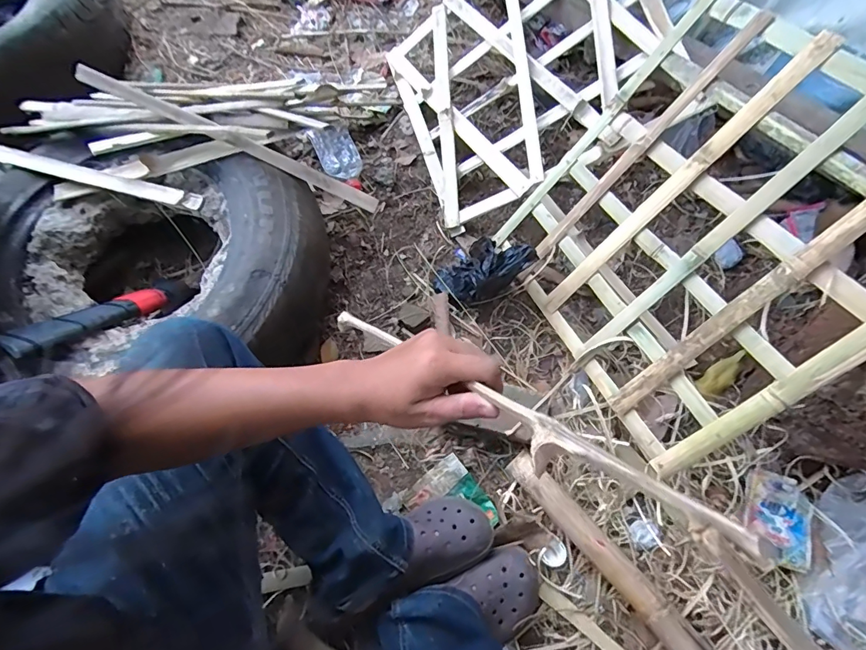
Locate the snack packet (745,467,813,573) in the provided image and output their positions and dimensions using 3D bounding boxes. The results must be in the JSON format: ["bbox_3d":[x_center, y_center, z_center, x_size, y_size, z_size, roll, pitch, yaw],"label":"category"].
[{"bbox_3d":[0.516,0.290,0.674,0.085,0.017,0.124,21,70,10],"label":"snack packet"}]

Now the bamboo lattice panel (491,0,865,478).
[{"bbox_3d":[0.368,-0.152,0.654,0.503,0.042,0.538,-47,52,26],"label":"bamboo lattice panel"}]

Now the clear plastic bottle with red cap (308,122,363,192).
[{"bbox_3d":[-0.198,-0.355,0.942,0.083,0.035,0.173,-24,69,-8],"label":"clear plastic bottle with red cap"}]

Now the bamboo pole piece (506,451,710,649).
[{"bbox_3d":[0.274,0.364,0.640,0.044,0.050,0.432,-39,72,-13],"label":"bamboo pole piece"}]

